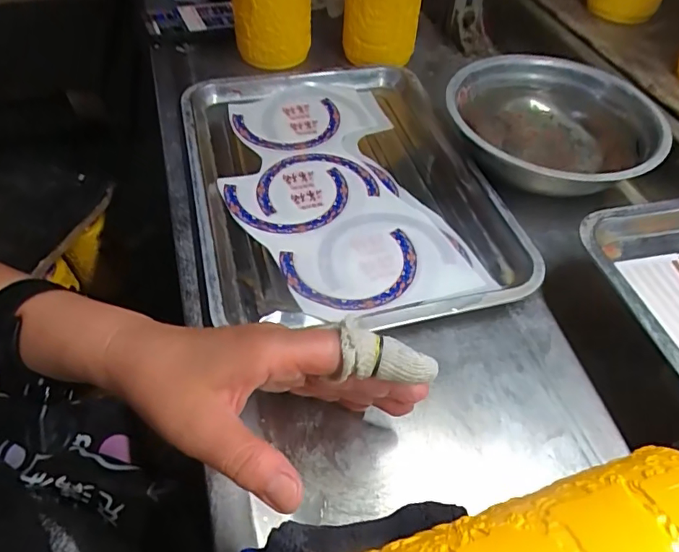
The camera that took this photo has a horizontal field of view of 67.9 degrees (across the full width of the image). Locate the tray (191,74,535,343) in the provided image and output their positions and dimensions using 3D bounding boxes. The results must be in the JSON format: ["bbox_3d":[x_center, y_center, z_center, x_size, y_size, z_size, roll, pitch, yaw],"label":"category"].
[{"bbox_3d":[0.000,-0.087,0.471,0.260,0.049,0.341,-12,52,-10],"label":"tray"}]

